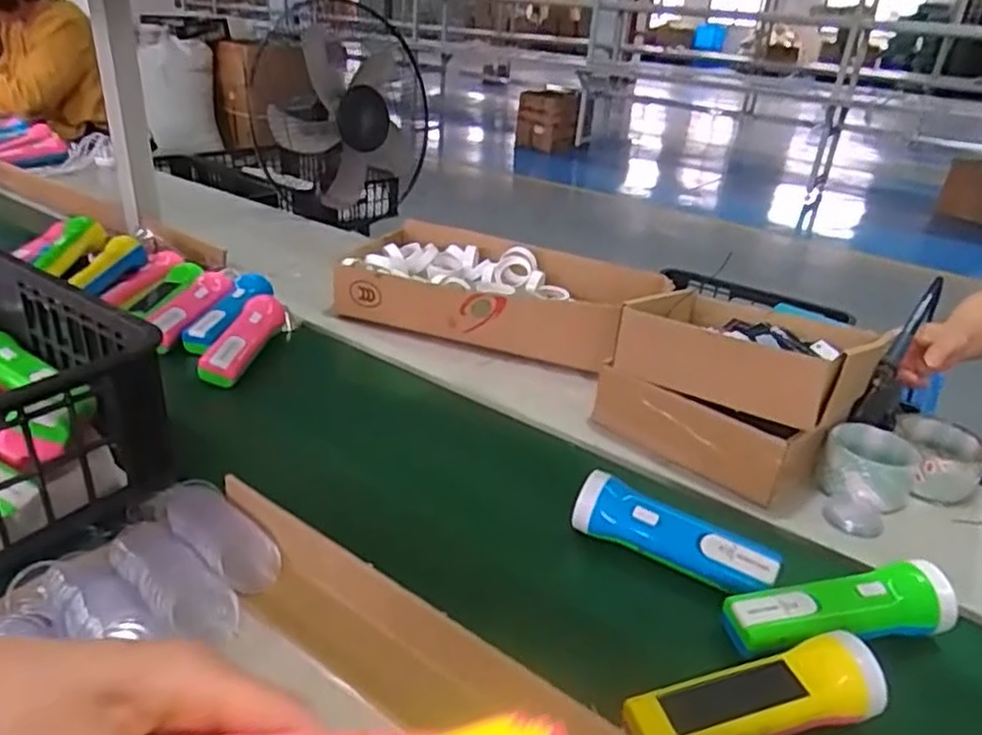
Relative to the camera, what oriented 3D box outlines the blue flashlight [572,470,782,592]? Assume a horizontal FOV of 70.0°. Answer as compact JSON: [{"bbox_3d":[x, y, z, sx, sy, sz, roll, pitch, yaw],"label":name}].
[{"bbox_3d":[0.149,0.137,0.576,0.162,0.046,0.037,17,31,22],"label":"blue flashlight"}]

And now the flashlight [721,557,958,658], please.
[{"bbox_3d":[0.255,0.178,0.515,0.166,0.039,0.049,-2,29,-11],"label":"flashlight"}]

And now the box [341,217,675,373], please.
[{"bbox_3d":[-0.009,-0.110,0.968,0.361,0.072,0.216,11,29,12],"label":"box"}]

